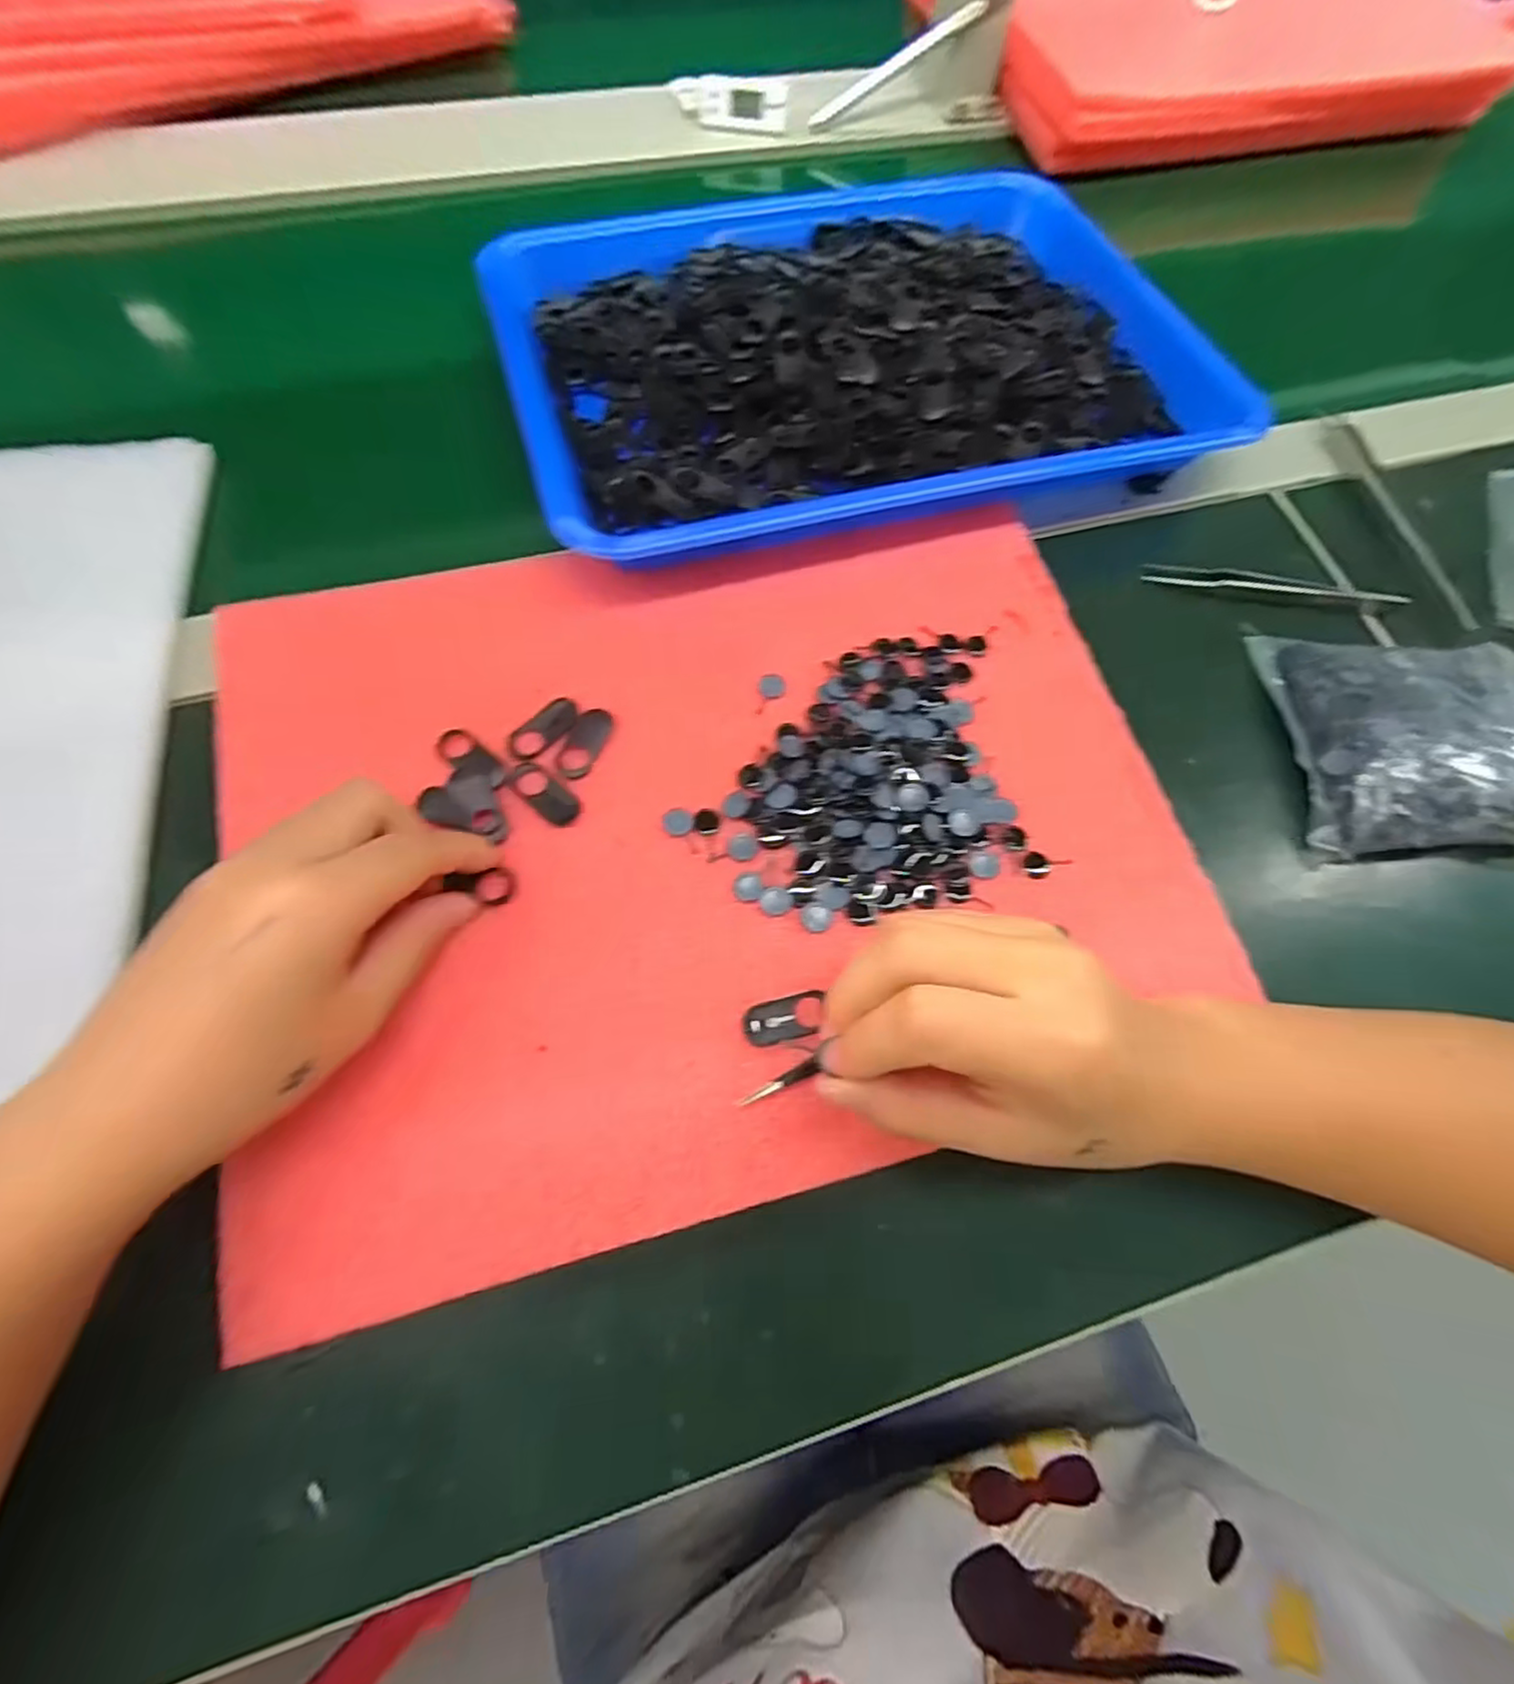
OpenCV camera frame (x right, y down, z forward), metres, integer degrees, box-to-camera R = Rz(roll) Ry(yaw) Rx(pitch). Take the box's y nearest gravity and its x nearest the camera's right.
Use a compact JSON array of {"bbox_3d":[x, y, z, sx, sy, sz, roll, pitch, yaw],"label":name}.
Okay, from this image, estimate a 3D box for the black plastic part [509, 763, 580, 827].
[{"bbox_3d":[-0.079,-0.018,0.256,0.030,0.004,0.013,40,71,12],"label":"black plastic part"}]

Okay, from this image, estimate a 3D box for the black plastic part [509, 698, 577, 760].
[{"bbox_3d":[-0.083,-0.044,0.265,0.014,0.004,0.030,34,70,10],"label":"black plastic part"}]

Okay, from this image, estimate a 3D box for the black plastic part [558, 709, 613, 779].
[{"bbox_3d":[-0.066,-0.039,0.263,0.014,0.004,0.030,19,68,5],"label":"black plastic part"}]

